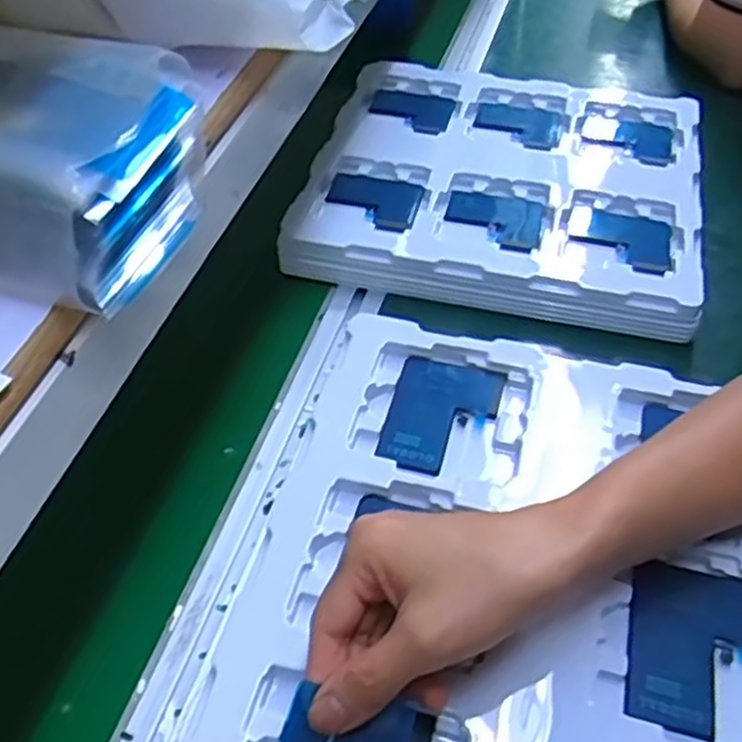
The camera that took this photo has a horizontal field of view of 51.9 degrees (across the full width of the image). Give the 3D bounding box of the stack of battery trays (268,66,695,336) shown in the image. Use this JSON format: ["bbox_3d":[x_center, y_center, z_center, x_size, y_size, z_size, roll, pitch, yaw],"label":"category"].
[{"bbox_3d":[0.116,-0.166,0.661,0.321,0.039,0.278,10,51,10],"label":"stack of battery trays"}]

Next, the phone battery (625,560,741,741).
[{"bbox_3d":[0.149,0.126,0.347,0.061,0.004,0.078,12,51,11],"label":"phone battery"}]

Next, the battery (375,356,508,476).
[{"bbox_3d":[0.040,0.025,0.437,0.059,0.004,0.080,13,51,12],"label":"battery"}]

